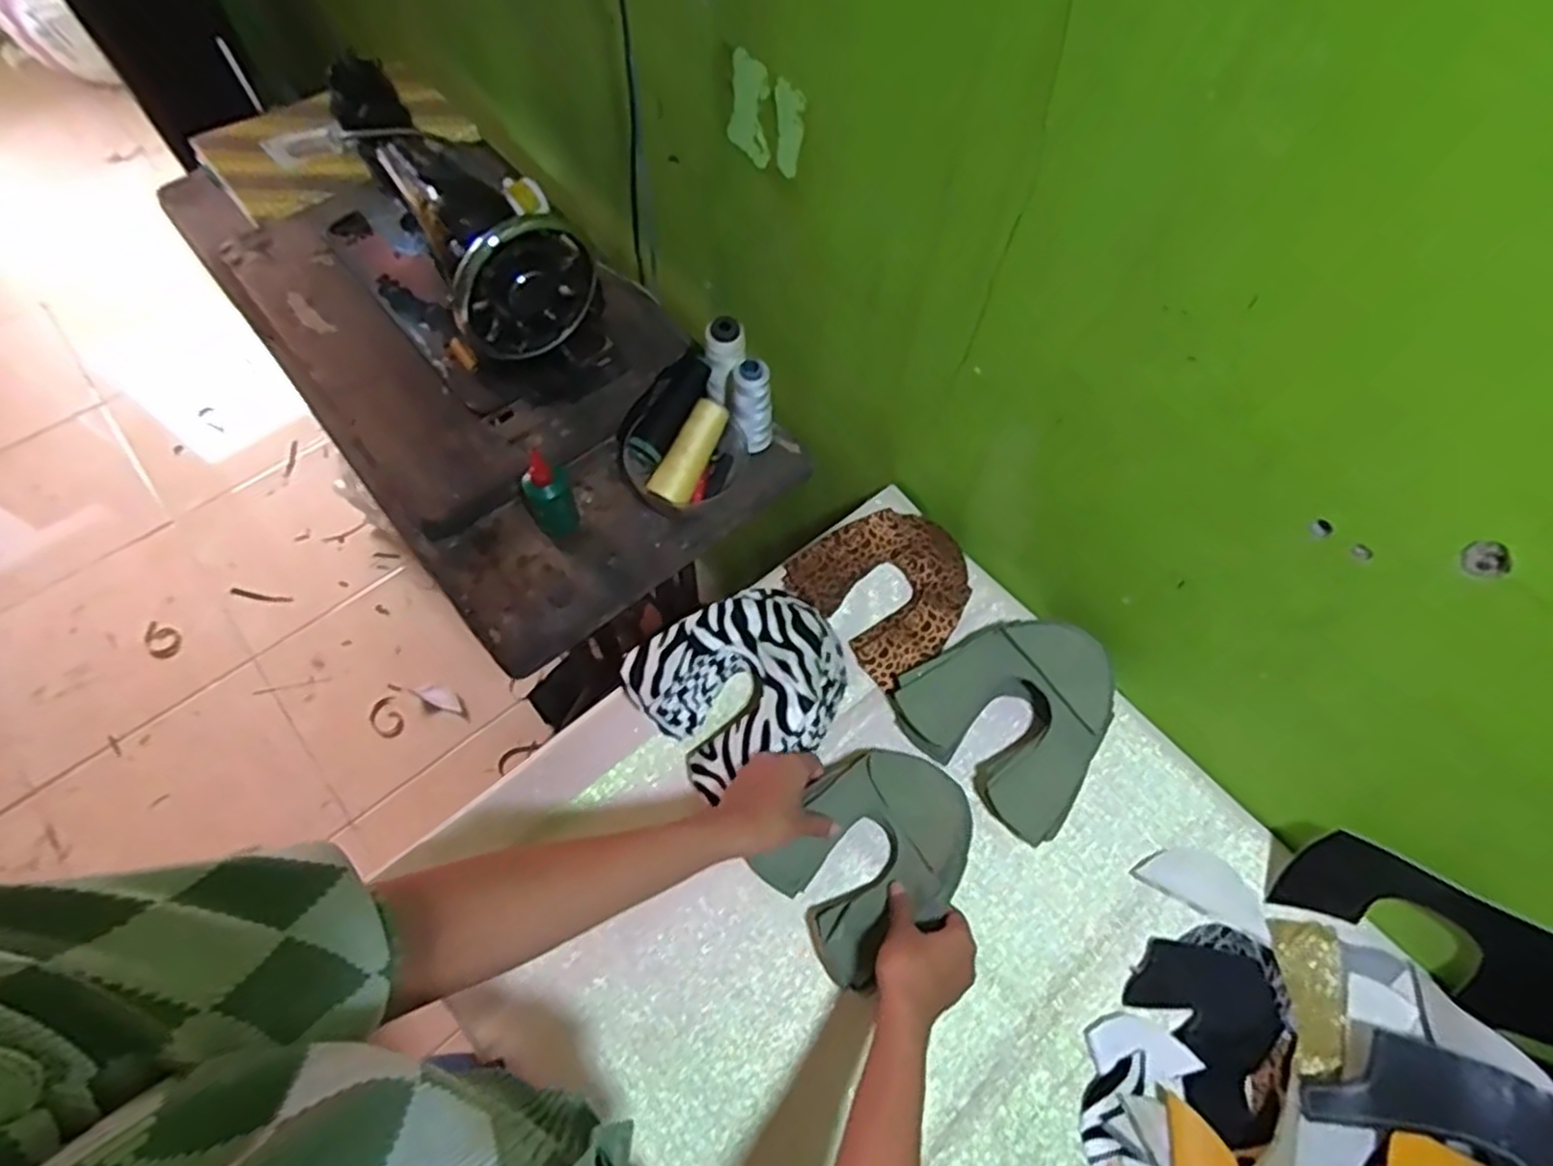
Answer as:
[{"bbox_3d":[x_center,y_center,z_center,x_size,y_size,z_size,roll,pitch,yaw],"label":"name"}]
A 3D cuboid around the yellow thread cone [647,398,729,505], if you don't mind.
[{"bbox_3d":[-0.085,-0.131,0.762,0.037,0.038,0.114,27,80,11],"label":"yellow thread cone"}]

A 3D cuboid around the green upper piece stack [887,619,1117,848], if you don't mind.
[{"bbox_3d":[0.216,0.115,0.672,0.161,0.065,0.179,-35,70,-18],"label":"green upper piece stack"}]

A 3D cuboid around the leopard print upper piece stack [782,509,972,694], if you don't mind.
[{"bbox_3d":[0.108,0.001,0.745,0.155,0.035,0.149,42,69,17],"label":"leopard print upper piece stack"}]

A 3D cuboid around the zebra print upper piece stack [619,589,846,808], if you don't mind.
[{"bbox_3d":[-0.028,0.089,0.679,0.174,0.077,0.146,-31,68,-16],"label":"zebra print upper piece stack"}]

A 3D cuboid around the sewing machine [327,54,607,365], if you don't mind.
[{"bbox_3d":[-0.311,-0.368,0.798,0.151,0.217,0.323,-29,68,-15],"label":"sewing machine"}]

